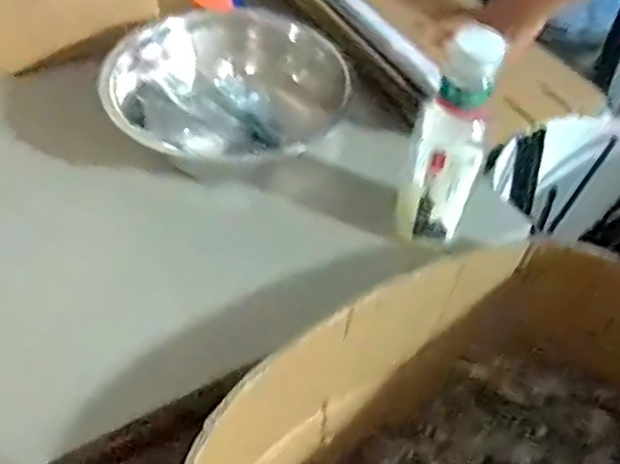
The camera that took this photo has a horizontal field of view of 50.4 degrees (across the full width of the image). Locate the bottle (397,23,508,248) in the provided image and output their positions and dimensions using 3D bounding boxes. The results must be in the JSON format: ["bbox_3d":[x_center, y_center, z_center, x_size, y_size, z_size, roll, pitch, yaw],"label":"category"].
[{"bbox_3d":[0.116,-0.069,0.548,0.055,0.186,0.052,15,50,8],"label":"bottle"}]

